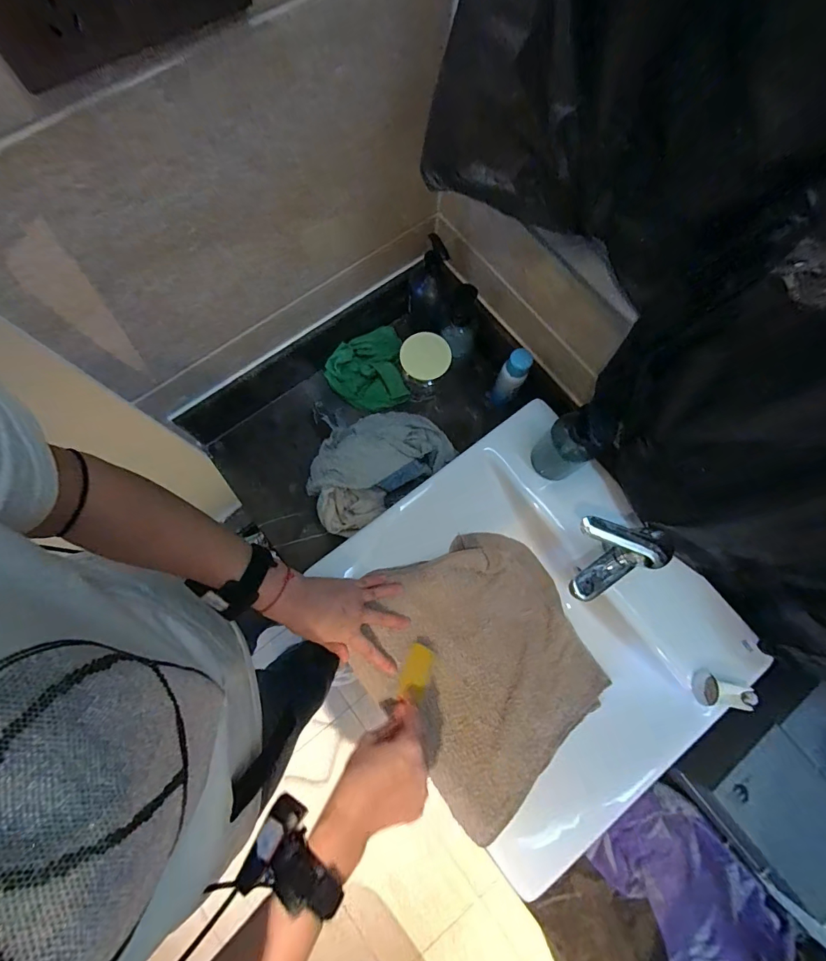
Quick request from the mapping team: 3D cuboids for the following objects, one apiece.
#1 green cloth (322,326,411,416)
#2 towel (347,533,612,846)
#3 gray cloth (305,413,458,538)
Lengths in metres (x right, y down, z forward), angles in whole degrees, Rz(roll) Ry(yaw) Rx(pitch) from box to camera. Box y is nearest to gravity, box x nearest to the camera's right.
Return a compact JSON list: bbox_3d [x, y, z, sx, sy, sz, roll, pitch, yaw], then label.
[{"bbox_3d":[-0.072,-0.192,0.764,0.150,0.035,0.140,-30,79,-8],"label":"green cloth"},{"bbox_3d":[0.092,0.244,0.594,0.305,0.050,0.305,-32,78,-28],"label":"towel"},{"bbox_3d":[-0.066,-0.031,0.708,0.247,0.085,0.154,-39,80,-9],"label":"gray cloth"}]

